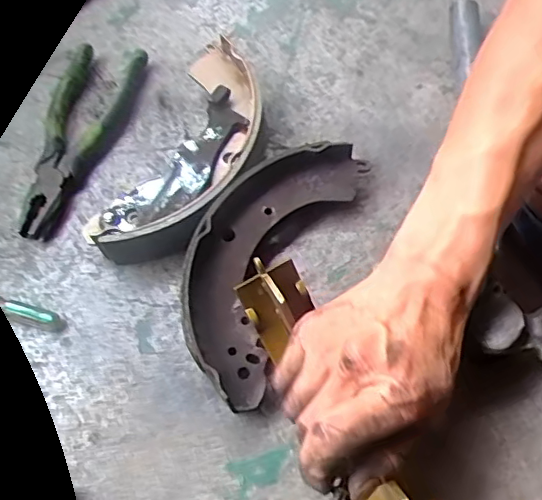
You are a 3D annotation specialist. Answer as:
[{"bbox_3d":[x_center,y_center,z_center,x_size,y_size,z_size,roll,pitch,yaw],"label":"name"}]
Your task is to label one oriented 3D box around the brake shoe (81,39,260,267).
[{"bbox_3d":[-0.059,-0.077,0.461,0.094,0.039,0.206,21,67,13],"label":"brake shoe"}]

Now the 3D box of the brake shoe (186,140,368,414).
[{"bbox_3d":[-0.008,0.004,0.419,0.084,0.038,0.204,21,67,13],"label":"brake shoe"}]

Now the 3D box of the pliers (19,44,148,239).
[{"bbox_3d":[-0.164,-0.097,0.490,0.065,0.023,0.190,12,67,9],"label":"pliers"}]

